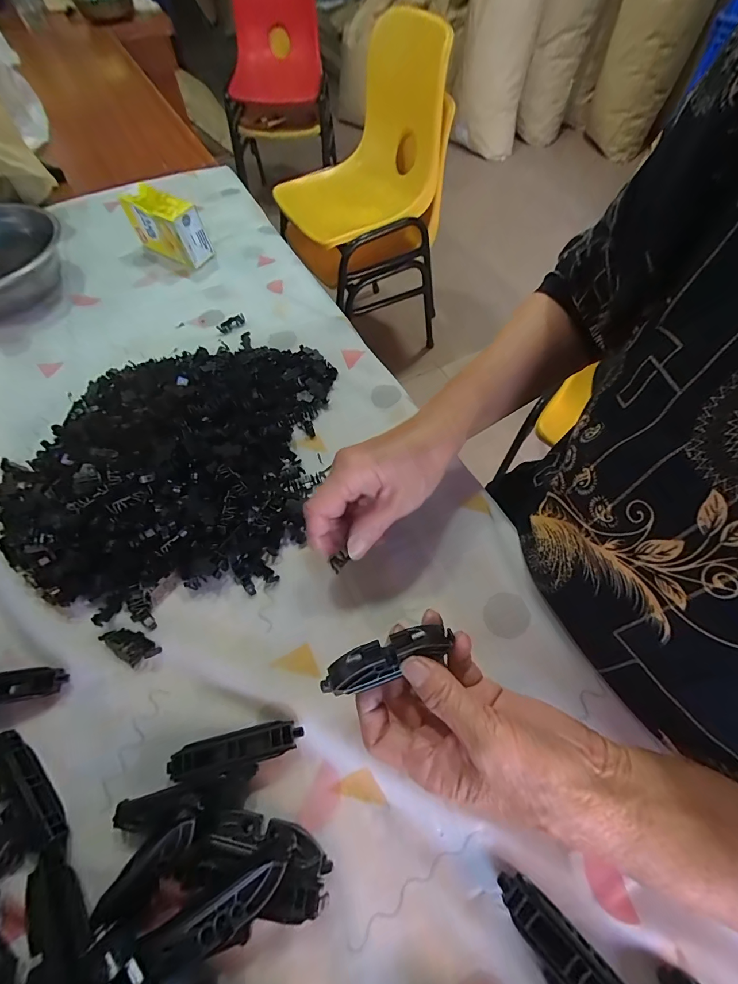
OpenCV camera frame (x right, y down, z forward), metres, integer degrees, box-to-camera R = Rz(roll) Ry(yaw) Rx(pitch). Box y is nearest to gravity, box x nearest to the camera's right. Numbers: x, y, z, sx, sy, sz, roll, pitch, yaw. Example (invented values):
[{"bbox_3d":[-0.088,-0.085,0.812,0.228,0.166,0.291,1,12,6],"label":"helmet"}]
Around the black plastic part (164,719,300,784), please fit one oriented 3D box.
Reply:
[{"bbox_3d":[-0.082,0.162,0.249,0.079,0.012,0.019,-11,59,-6],"label":"black plastic part"}]

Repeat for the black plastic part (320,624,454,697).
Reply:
[{"bbox_3d":[0.011,0.099,0.236,0.081,0.015,0.021,-19,61,-8],"label":"black plastic part"}]

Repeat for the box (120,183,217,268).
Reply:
[{"bbox_3d":[-0.272,-0.355,0.527,0.111,0.074,0.034,24,62,14],"label":"box"}]

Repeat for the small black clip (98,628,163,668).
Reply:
[{"bbox_3d":[-0.174,0.110,0.285,0.043,0.008,0.020,27,63,16],"label":"small black clip"}]

